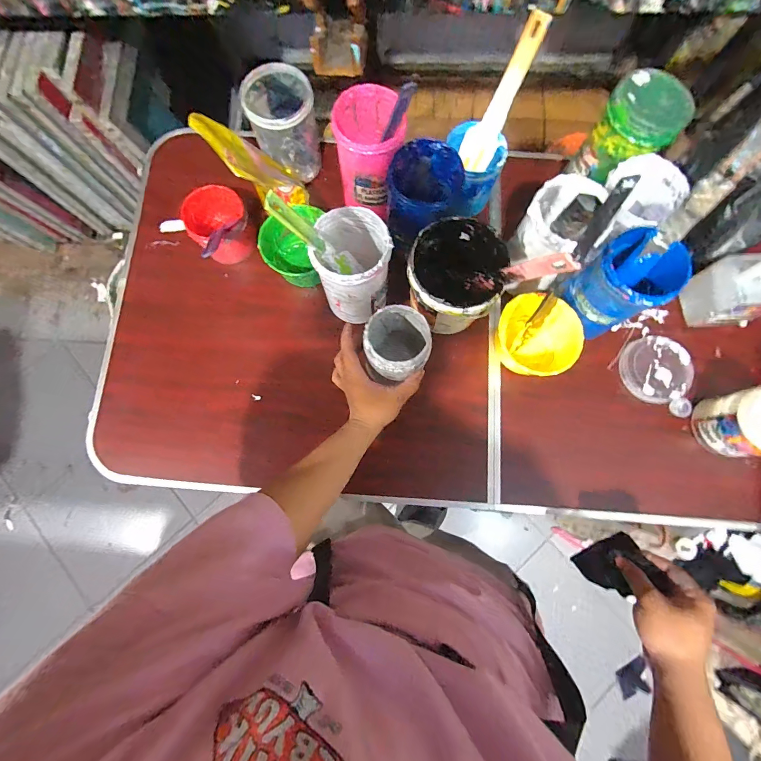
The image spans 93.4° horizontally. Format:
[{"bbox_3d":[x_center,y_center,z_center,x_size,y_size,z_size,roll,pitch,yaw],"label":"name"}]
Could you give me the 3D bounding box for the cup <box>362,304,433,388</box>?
[{"bbox_3d":[0.022,-0.045,0.461,0.079,0.082,0.088,-4,79,0],"label":"cup"}]

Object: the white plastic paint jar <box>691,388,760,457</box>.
[{"bbox_3d":[0.492,0.056,0.479,0.081,0.103,0.081,0,79,1],"label":"white plastic paint jar"}]

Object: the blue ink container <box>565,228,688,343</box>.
[{"bbox_3d":[0.309,-0.120,0.491,0.089,0.155,0.093,0,79,1],"label":"blue ink container"}]

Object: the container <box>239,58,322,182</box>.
[{"bbox_3d":[-0.144,-0.389,0.551,0.097,0.111,0.100,-15,80,-2],"label":"container"}]

